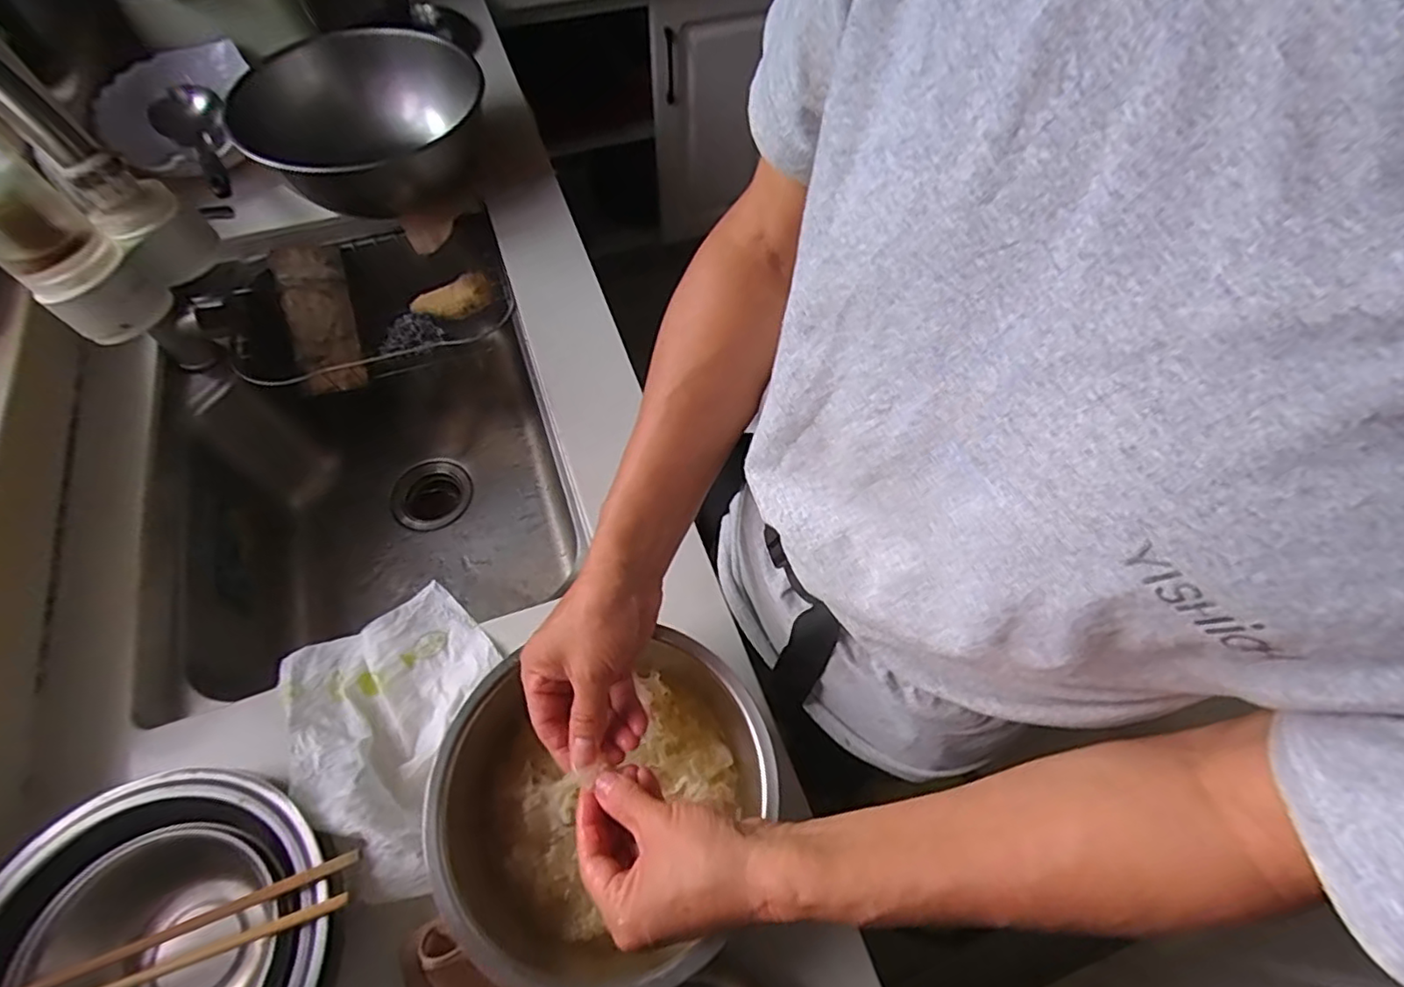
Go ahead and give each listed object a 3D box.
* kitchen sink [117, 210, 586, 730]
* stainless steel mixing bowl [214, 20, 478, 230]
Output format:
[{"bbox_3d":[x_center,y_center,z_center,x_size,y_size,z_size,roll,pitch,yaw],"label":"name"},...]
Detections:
[{"bbox_3d":[-0.413,-0.056,0.769,0.434,0.222,0.550,-18,63,-11],"label":"kitchen sink"},{"bbox_3d":[-0.425,-0.462,0.801,0.270,0.136,0.297,1,61,-1],"label":"stainless steel mixing bowl"}]

